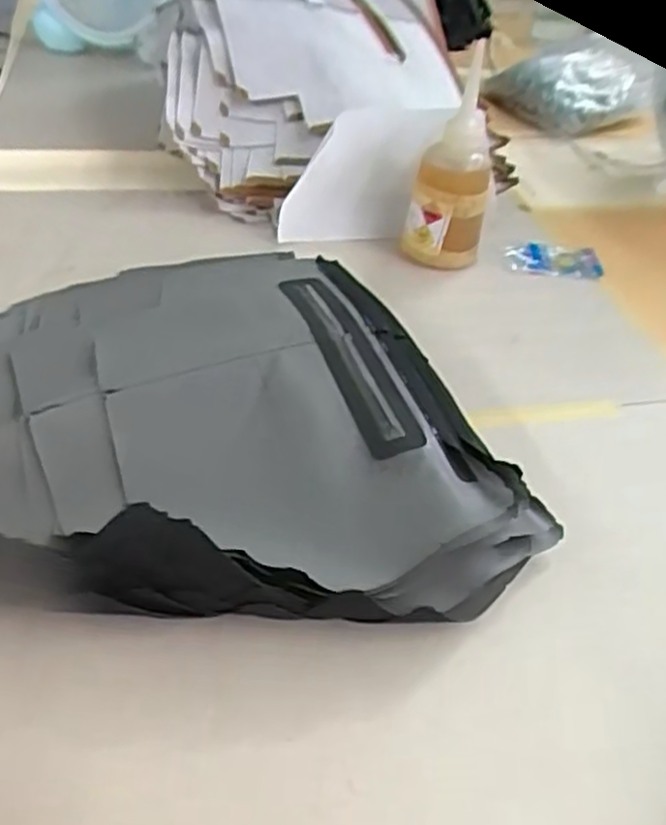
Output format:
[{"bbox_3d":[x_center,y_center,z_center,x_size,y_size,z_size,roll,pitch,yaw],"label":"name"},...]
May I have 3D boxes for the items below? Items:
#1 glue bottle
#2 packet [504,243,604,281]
[{"bbox_3d":[0.102,-0.205,0.619,0.067,0.156,0.056,12,38,7],"label":"glue bottle"},{"bbox_3d":[0.198,-0.138,0.662,0.081,0.010,0.048,6,38,-1],"label":"packet"}]

